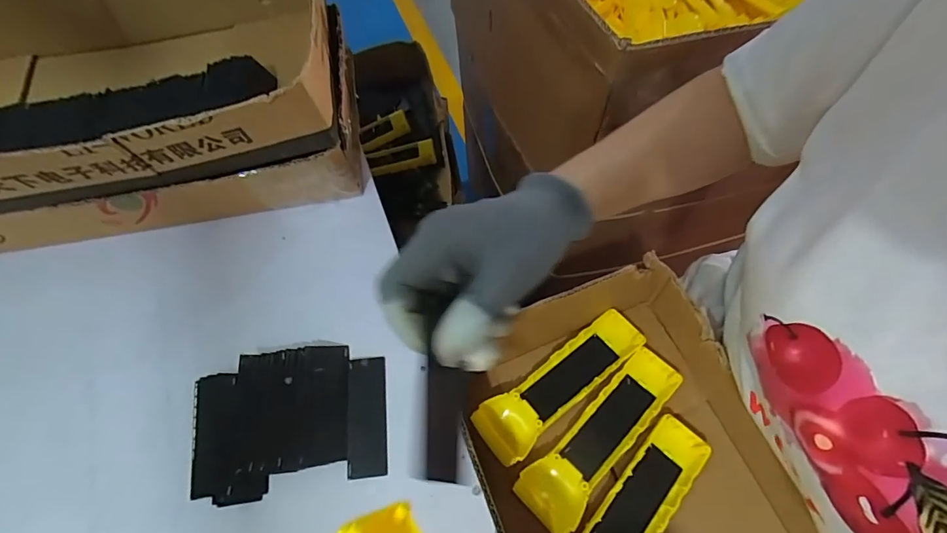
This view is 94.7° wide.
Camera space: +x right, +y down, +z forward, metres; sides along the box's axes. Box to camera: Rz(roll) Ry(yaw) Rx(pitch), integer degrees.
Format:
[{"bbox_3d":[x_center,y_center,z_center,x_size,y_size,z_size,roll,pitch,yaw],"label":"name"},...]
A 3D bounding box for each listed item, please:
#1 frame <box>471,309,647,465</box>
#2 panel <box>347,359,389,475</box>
[{"bbox_3d":[0.077,0.100,0.381,0.164,0.018,0.048,-35,67,-14],"label":"frame"},{"bbox_3d":[-0.086,0.120,0.354,0.030,0.006,0.091,-6,63,0],"label":"panel"}]

